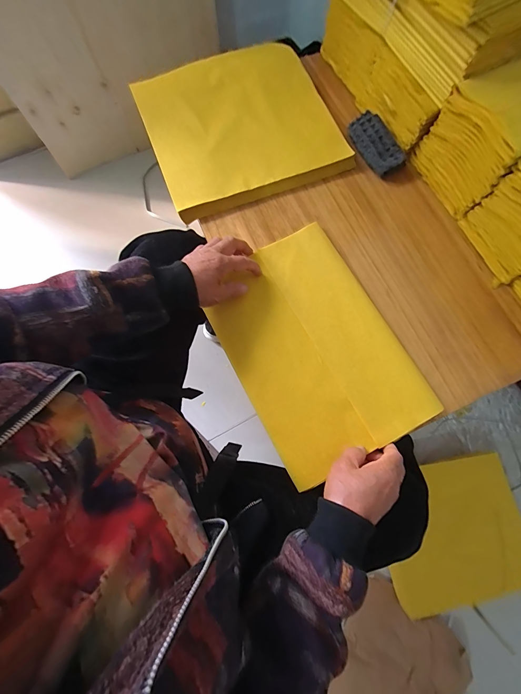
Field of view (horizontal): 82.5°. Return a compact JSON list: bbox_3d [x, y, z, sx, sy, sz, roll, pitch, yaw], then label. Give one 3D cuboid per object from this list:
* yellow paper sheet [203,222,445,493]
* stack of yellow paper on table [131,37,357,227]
[{"bbox_3d":[0.069,-0.002,0.409,0.214,0.013,0.308,-28,78,-8],"label":"yellow paper sheet"},{"bbox_3d":[-0.037,-0.381,0.499,0.296,0.031,0.293,-21,77,-6],"label":"stack of yellow paper on table"}]

